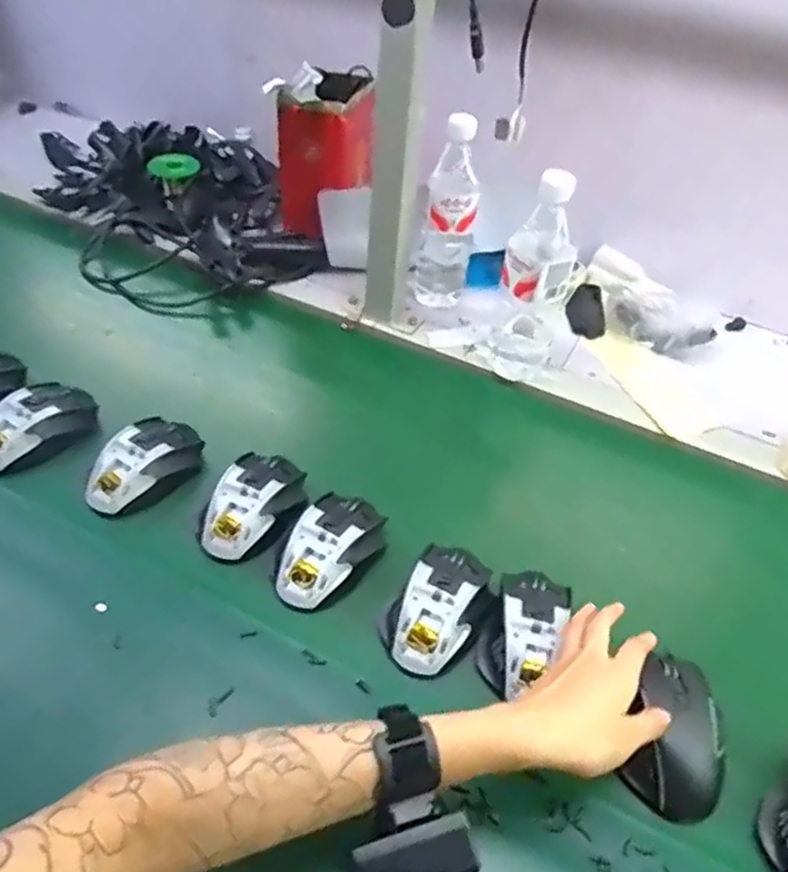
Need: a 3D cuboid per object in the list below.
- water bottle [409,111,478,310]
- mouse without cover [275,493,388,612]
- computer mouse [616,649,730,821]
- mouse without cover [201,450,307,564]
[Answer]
[{"bbox_3d":[0.060,-0.257,0.861,0.067,0.222,0.056,5,46,2],"label":"water bottle"},{"bbox_3d":[-0.056,0.092,0.617,0.065,0.028,0.109,31,52,24],"label":"mouse without cover"},{"bbox_3d":[0.204,0.210,0.517,0.065,0.041,0.107,20,48,15],"label":"computer mouse"},{"bbox_3d":[-0.122,0.061,0.643,0.068,0.031,0.106,17,47,13],"label":"mouse without cover"}]

